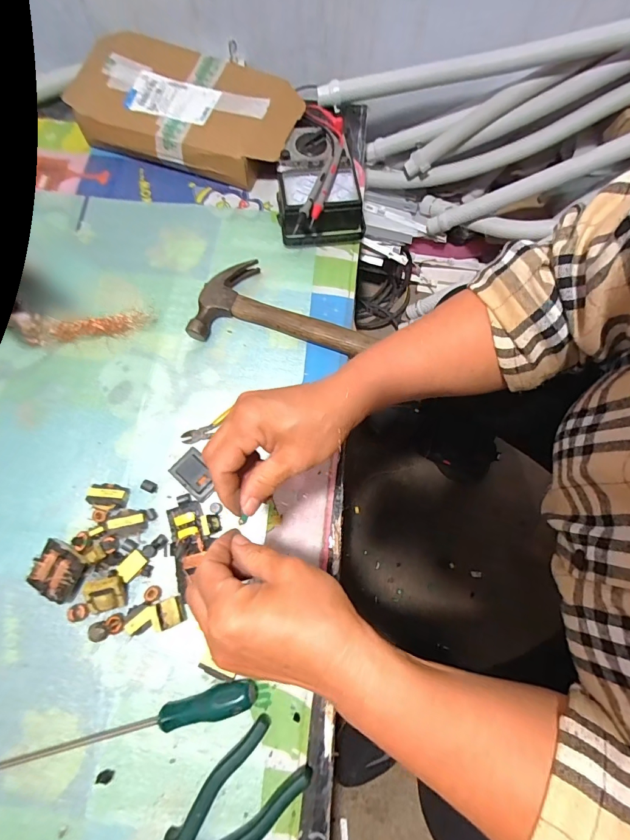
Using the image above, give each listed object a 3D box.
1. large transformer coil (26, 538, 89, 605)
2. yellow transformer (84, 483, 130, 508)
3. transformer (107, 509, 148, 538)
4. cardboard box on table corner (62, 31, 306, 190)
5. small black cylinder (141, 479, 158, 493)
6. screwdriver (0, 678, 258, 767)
[{"bbox_3d":[-0.285,0.168,0.441,0.060,0.024,0.051,23,75,6],"label":"large transformer coil"},{"bbox_3d":[-0.245,0.088,0.466,0.047,0.015,0.025,6,74,1],"label":"yellow transformer"},{"bbox_3d":[-0.218,0.120,0.460,0.044,0.012,0.030,-11,75,-4],"label":"transformer"},{"bbox_3d":[-0.191,-0.473,0.608,0.325,0.061,0.188,18,75,4],"label":"cardboard box on table corner"},{"bbox_3d":[-0.198,0.079,0.474,0.019,0.007,0.012,20,75,5],"label":"small black cylinder"},{"bbox_3d":[-0.200,0.319,0.398,0.291,0.027,0.025,-17,75,-5],"label":"screwdriver"}]

